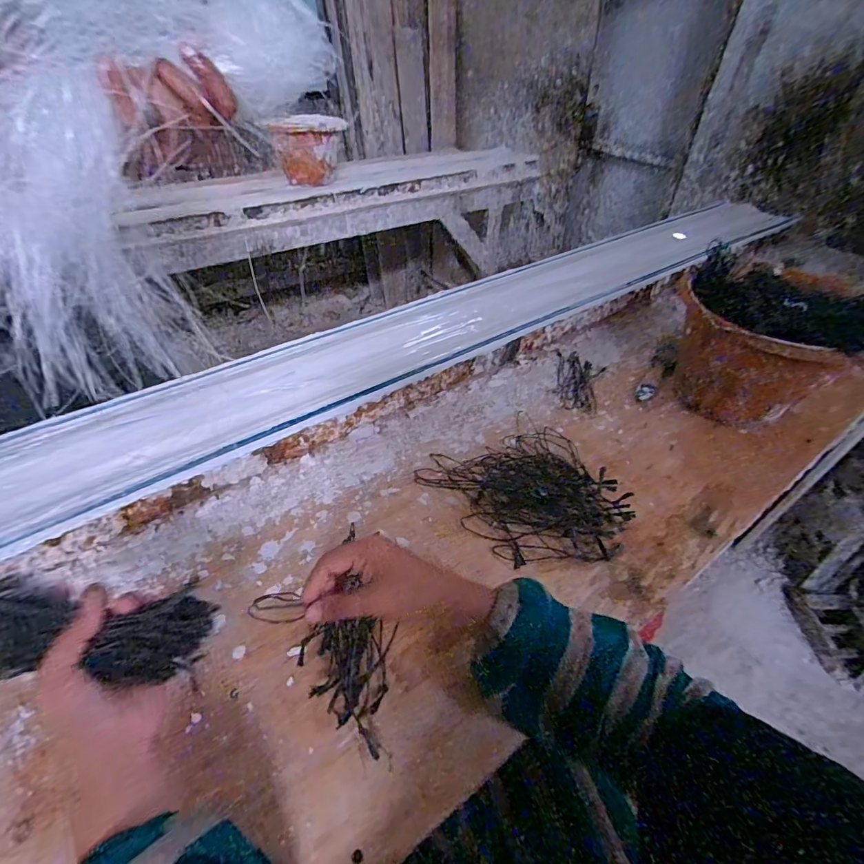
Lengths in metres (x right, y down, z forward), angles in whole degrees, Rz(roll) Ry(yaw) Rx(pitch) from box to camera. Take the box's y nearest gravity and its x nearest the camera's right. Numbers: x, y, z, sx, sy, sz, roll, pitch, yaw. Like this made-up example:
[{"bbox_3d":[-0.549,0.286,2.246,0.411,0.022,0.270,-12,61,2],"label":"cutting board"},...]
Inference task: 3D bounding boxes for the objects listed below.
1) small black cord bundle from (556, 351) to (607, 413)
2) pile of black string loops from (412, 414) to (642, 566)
[{"bbox_3d":[0.247,-0.088,0.712,0.074,0.013,0.153,8,45,6],"label":"small black cord bundle"},{"bbox_3d":[0.119,0.071,0.528,0.194,0.027,0.212,-22,49,-22],"label":"pile of black string loops"}]

